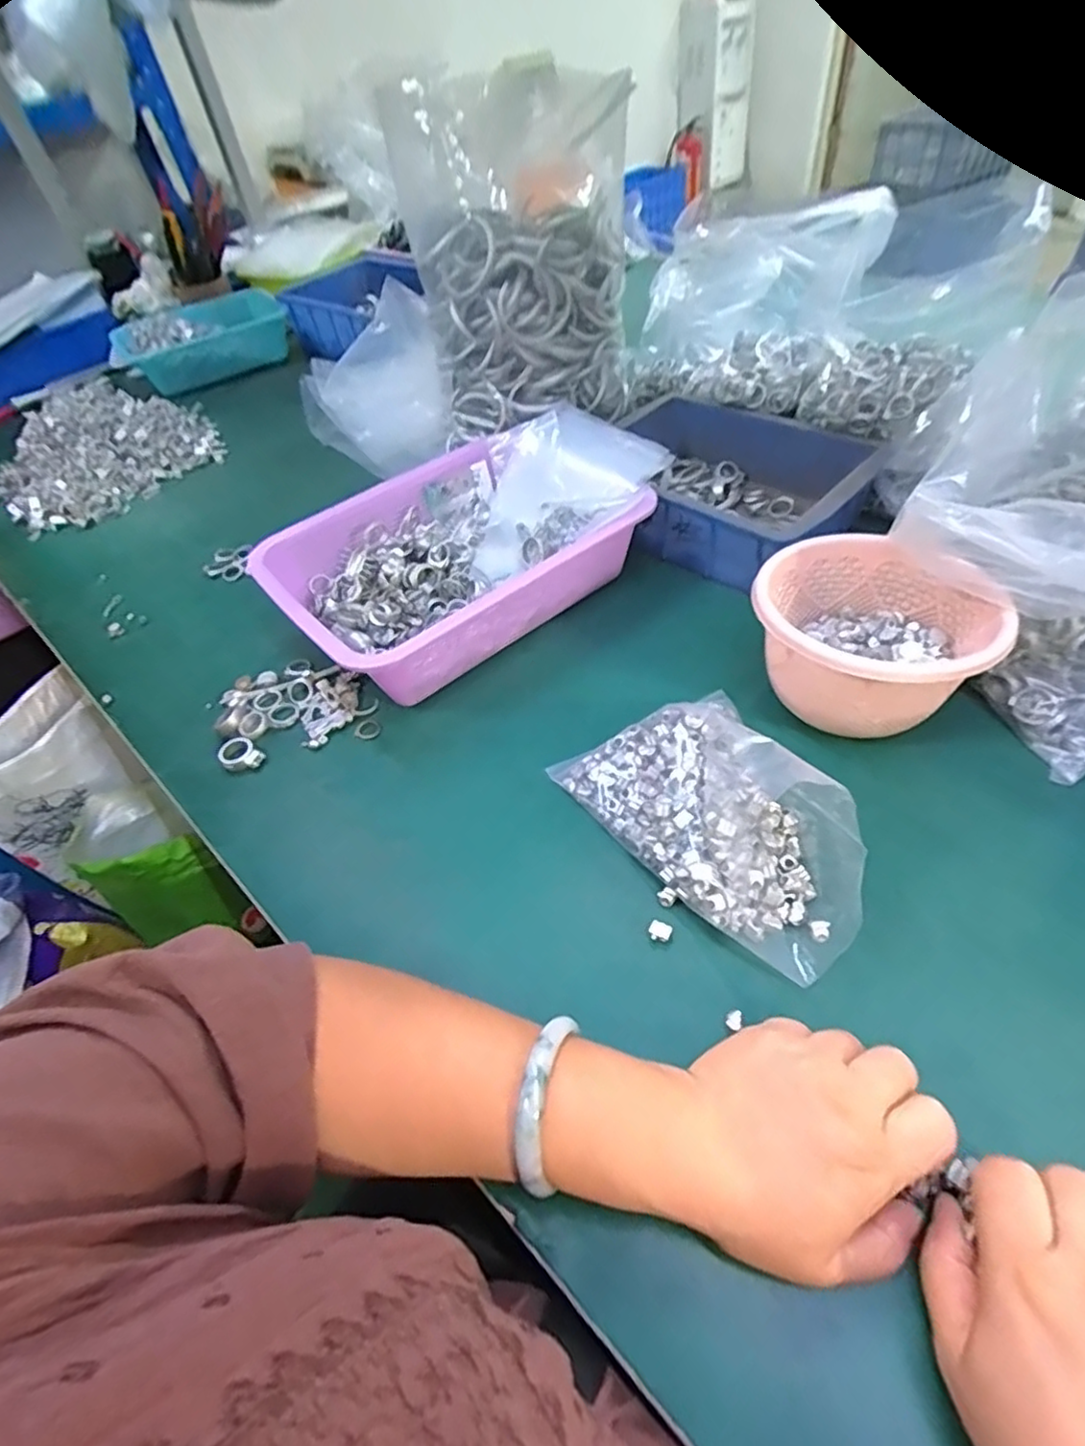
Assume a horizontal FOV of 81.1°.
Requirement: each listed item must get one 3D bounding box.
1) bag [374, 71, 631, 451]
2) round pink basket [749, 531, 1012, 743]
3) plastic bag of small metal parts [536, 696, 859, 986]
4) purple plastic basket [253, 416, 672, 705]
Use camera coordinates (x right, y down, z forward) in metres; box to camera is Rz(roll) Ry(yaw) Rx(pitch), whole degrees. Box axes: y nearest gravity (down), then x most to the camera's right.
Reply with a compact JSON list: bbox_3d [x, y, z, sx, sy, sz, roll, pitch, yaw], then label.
[{"bbox_3d":[-0.019,-0.434,0.622,0.211,0.270,0.132,-9,49,0],"label":"bag"},{"bbox_3d":[0.219,-0.050,0.435,0.141,0.093,0.132,-4,49,5],"label":"round pink basket"},{"bbox_3d":[0.115,0.054,0.396,0.120,0.041,0.190,-33,53,-19],"label":"plastic bag of small metal parts"},{"bbox_3d":[-0.061,-0.151,0.567,0.331,0.096,0.221,-36,52,-20],"label":"purple plastic basket"}]

